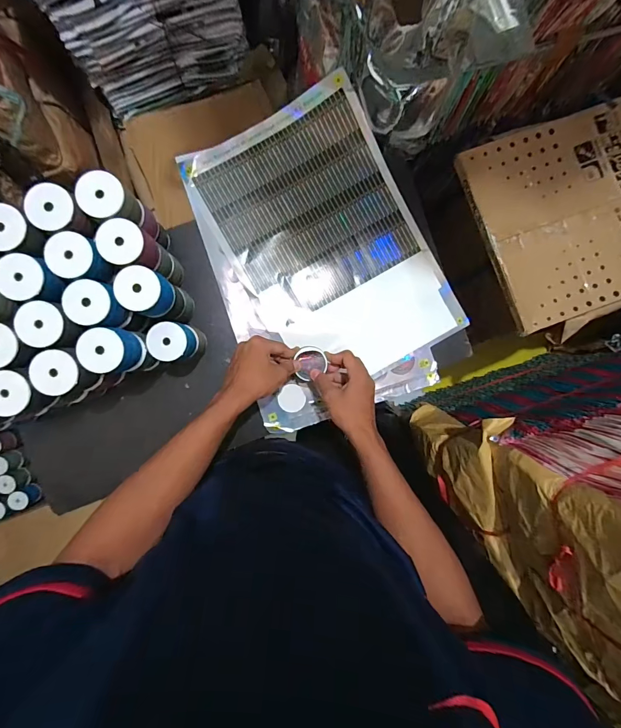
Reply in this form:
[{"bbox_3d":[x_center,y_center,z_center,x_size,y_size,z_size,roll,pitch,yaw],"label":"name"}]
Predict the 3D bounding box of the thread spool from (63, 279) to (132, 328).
[{"bbox_3d":[-0.272,-0.075,0.468,0.057,0.062,0.053,0,91,-3],"label":"thread spool"}]

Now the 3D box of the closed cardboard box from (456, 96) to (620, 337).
[{"bbox_3d":[0.558,-0.297,0.629,0.529,0.032,0.330,-21,92,-3],"label":"closed cardboard box"}]

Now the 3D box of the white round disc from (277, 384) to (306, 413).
[{"bbox_3d":[-0.032,0.061,0.644,0.047,0.007,0.048,0,91,-3],"label":"white round disc"}]

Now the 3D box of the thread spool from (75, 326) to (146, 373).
[{"bbox_3d":[-0.256,-0.017,0.474,0.057,0.066,0.055,0,91,-3],"label":"thread spool"}]

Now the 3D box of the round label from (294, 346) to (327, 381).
[{"bbox_3d":[0.001,-0.002,0.585,0.049,0.010,0.052,-12,92,-3],"label":"round label"}]

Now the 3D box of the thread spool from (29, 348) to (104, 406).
[{"bbox_3d":[-0.312,0.010,0.472,0.057,0.066,0.062,0,91,-3],"label":"thread spool"}]

